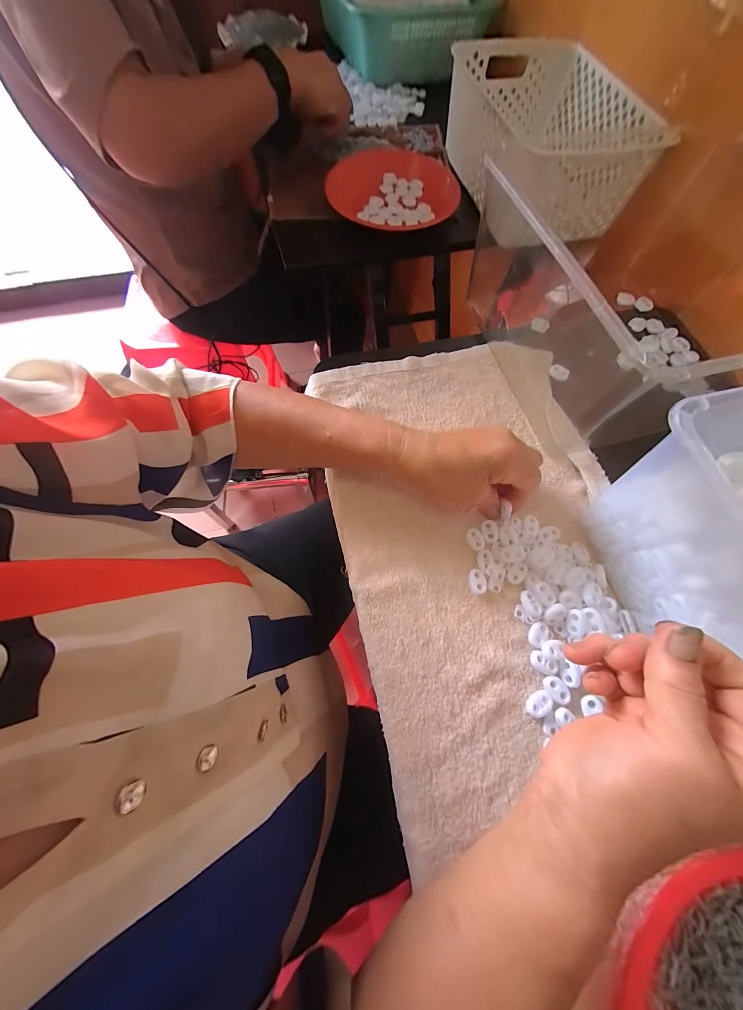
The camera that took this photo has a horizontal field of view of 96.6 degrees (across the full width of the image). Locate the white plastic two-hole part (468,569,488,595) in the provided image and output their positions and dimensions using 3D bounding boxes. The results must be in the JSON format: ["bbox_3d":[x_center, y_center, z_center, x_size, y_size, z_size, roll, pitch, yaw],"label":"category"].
[{"bbox_3d":[0.095,0.069,0.298,0.016,0.005,0.022,-14,69,-6],"label":"white plastic two-hole part"}]

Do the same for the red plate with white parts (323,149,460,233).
[{"bbox_3d":[0.039,-0.496,0.516,0.188,0.033,0.211,11,69,4],"label":"red plate with white parts"}]

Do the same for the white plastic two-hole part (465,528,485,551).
[{"bbox_3d":[0.098,0.033,0.312,0.015,0.005,0.021,-24,70,-9],"label":"white plastic two-hole part"}]

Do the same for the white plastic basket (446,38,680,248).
[{"bbox_3d":[0.255,-0.561,0.509,0.228,0.103,0.337,-5,68,-2],"label":"white plastic basket"}]

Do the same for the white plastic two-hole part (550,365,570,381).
[{"bbox_3d":[0.226,-0.159,0.397,0.022,0.010,0.009,42,74,15],"label":"white plastic two-hole part"}]

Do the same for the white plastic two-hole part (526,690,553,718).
[{"bbox_3d":[0.133,0.158,0.263,0.021,0.006,0.014,-29,71,-11],"label":"white plastic two-hole part"}]

